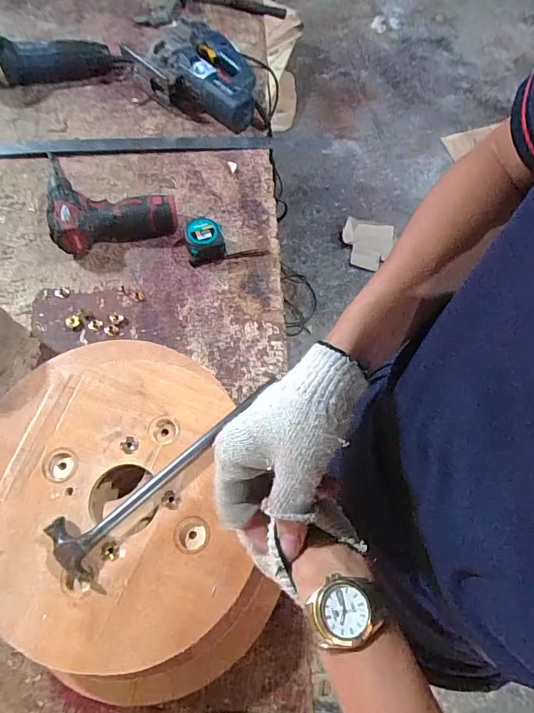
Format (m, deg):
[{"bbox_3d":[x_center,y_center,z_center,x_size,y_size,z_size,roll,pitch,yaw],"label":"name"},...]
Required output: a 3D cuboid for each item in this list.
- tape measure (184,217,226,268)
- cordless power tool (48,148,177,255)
[{"bbox_3d":[-0.101,-0.187,0.678,0.061,0.043,0.061,-13,67,-8],"label":"tape measure"},{"bbox_3d":[-0.270,-0.287,0.703,0.192,0.053,0.214,-16,68,-9],"label":"cordless power tool"}]

